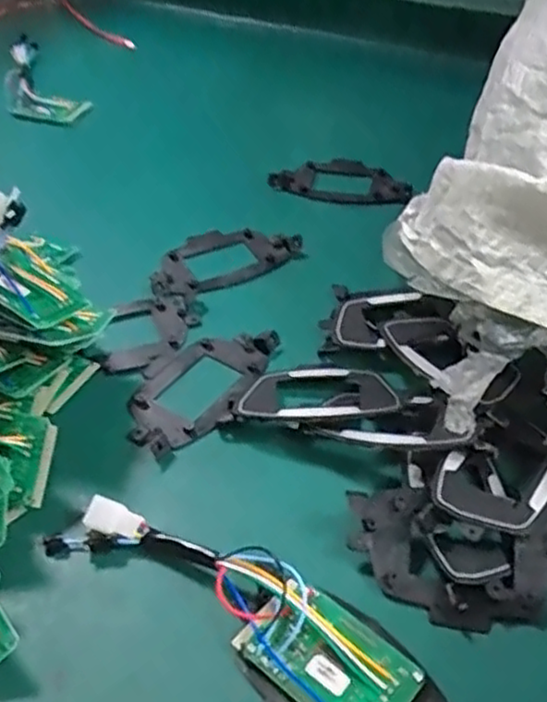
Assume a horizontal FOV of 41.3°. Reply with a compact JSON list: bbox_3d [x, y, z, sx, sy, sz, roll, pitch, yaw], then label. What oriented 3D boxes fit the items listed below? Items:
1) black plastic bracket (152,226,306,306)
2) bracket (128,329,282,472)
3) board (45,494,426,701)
[{"bbox_3d":[-0.044,-0.076,0.590,0.131,0.015,0.068,-26,50,-22],"label":"black plastic bracket"},{"bbox_3d":[-0.051,0.020,0.484,0.072,0.012,0.123,27,51,26],"label":"bracket"},{"bbox_3d":[-0.024,0.122,0.364,0.208,0.032,0.061,23,50,23],"label":"board"}]

